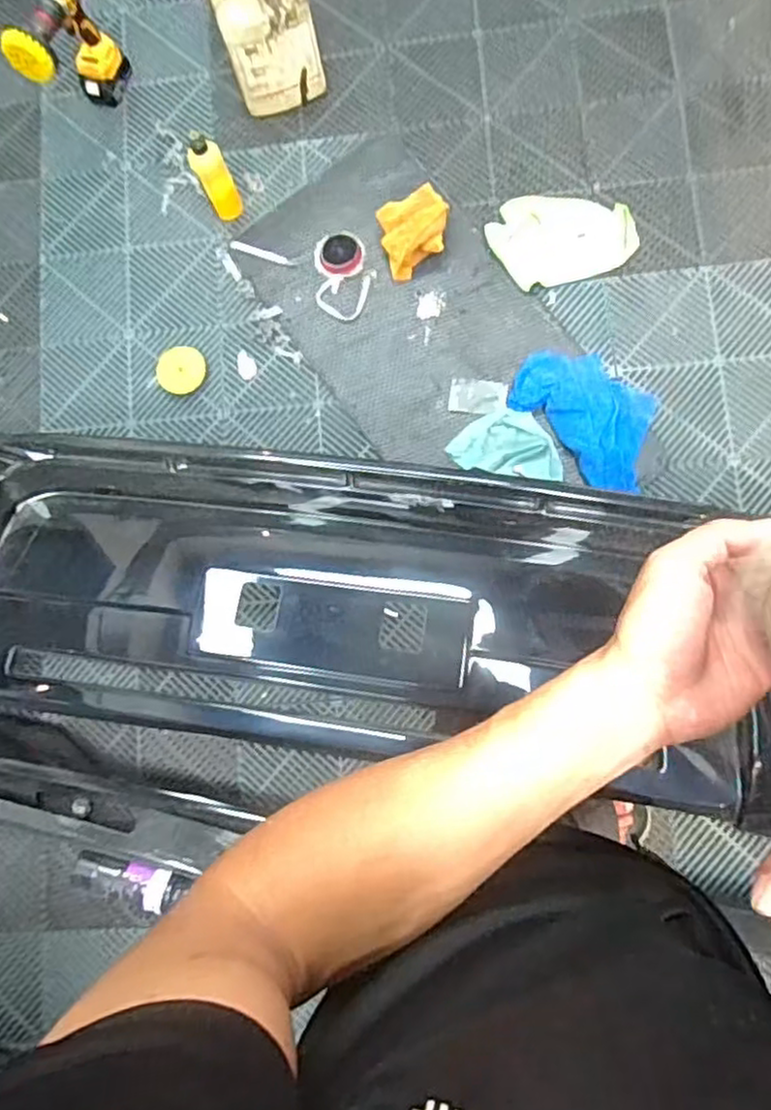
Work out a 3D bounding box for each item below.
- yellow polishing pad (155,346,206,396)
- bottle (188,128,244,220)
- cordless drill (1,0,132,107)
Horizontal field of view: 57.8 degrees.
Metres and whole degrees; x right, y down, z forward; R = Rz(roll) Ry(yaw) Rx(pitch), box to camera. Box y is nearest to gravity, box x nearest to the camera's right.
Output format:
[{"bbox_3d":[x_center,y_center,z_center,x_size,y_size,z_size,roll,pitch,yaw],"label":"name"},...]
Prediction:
[{"bbox_3d":[-0.414,-0.377,1.414,0.099,0.011,0.106,-6,81,5],"label":"yellow polishing pad"},{"bbox_3d":[-0.329,-0.732,1.344,0.058,0.198,0.065,-30,80,1],"label":"bottle"},{"bbox_3d":[-0.617,-0.970,1.351,0.106,0.229,0.195,10,82,7],"label":"cordless drill"}]

